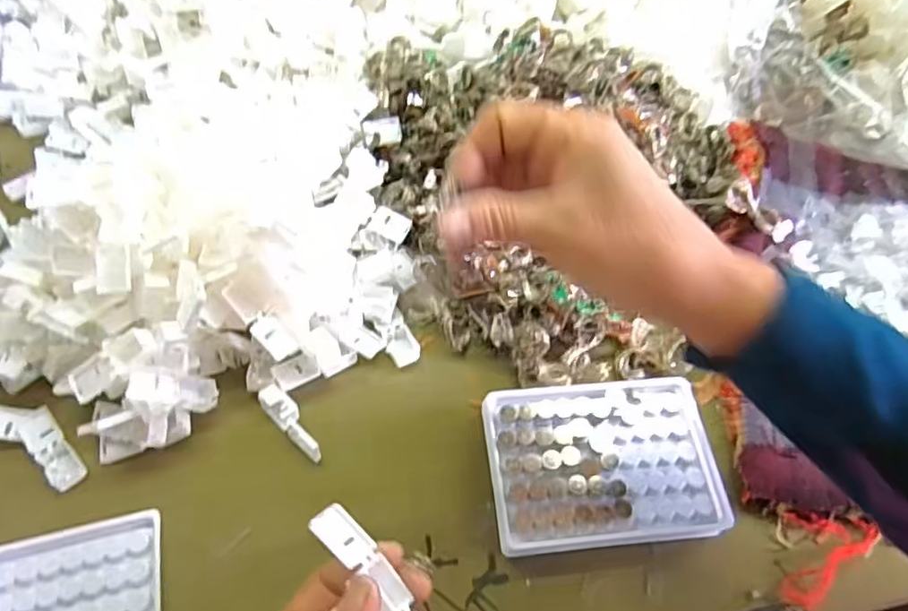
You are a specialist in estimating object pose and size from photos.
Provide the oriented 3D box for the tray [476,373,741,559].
[{"bbox_3d":[0.088,0.095,0.374,0.131,0.026,0.094,-4,57,-5],"label":"tray"}]

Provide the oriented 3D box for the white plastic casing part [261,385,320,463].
[{"bbox_3d":[-0.099,0.072,0.383,0.055,0.018,0.016,39,64,21],"label":"white plastic casing part"}]

